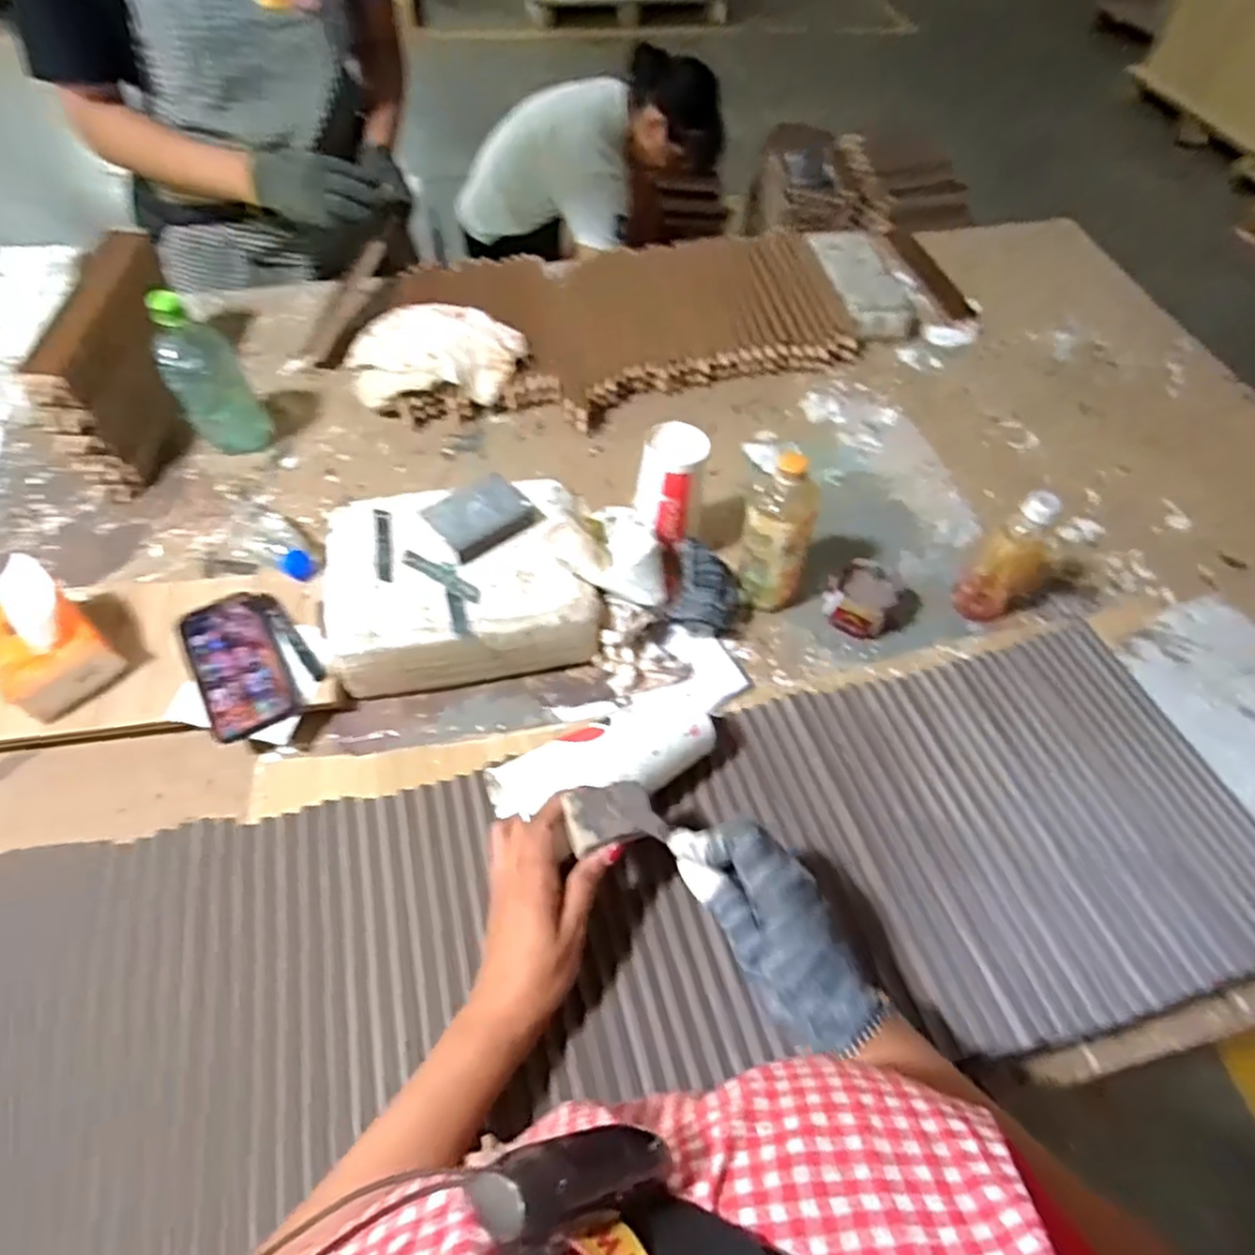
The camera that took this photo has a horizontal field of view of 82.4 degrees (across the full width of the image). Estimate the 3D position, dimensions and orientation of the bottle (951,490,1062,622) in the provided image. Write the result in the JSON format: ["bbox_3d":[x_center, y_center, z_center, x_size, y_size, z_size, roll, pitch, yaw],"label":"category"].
[{"bbox_3d":[0.421,-0.072,0.784,0.068,0.168,0.050,33,61,17],"label":"bottle"}]

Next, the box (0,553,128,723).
[{"bbox_3d":[-0.571,0.010,0.690,0.137,0.091,0.095,38,62,20],"label":"box"}]

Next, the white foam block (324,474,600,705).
[{"bbox_3d":[-0.173,-0.051,0.752,0.263,0.079,0.205,-8,58,-8],"label":"white foam block"}]

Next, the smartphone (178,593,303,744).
[{"bbox_3d":[-0.391,0.033,0.720,0.079,0.011,0.160,-24,62,-19],"label":"smartphone"}]

